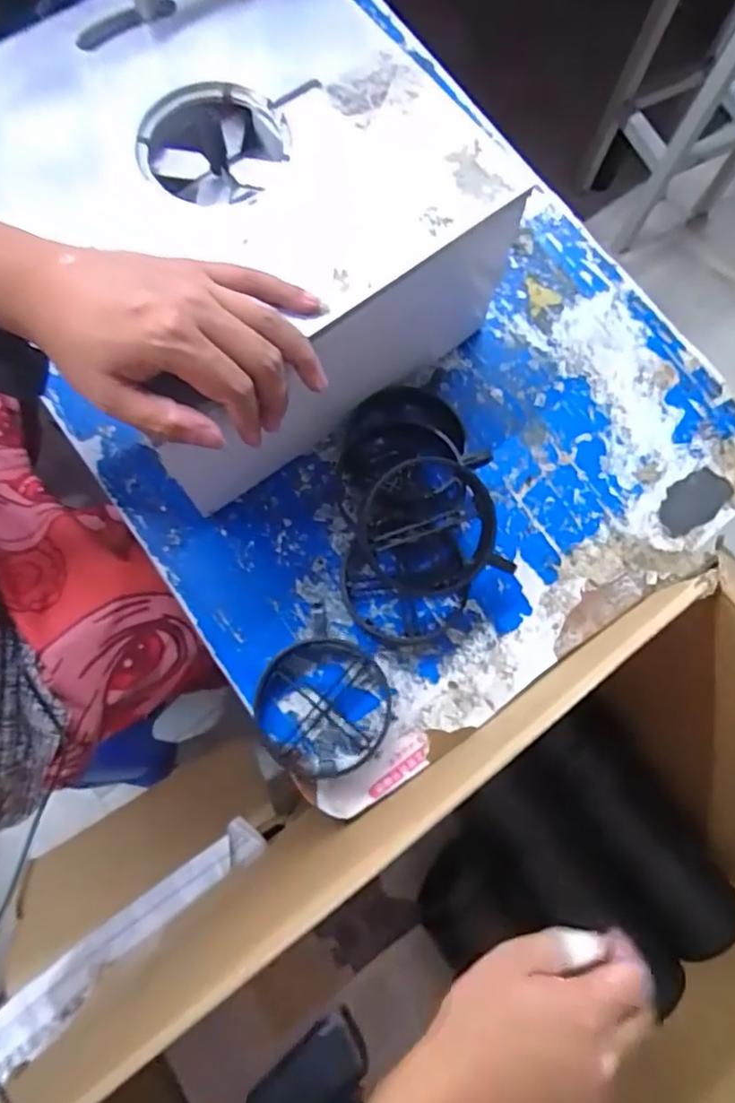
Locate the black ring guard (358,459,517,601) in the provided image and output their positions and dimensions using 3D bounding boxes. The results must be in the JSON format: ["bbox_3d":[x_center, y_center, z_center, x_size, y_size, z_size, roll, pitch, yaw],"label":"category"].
[{"bbox_3d":[0.049,-0.019,0.456,0.109,0.031,0.099,-7,97,3],"label":"black ring guard"}]

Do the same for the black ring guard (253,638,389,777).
[{"bbox_3d":[-0.033,0.116,0.461,0.100,0.016,0.101,0,77,0],"label":"black ring guard"}]

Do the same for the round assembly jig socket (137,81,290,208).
[{"bbox_3d":[-0.104,-0.267,0.414,0.096,0.039,0.087,-39,80,-8],"label":"round assembly jig socket"}]

